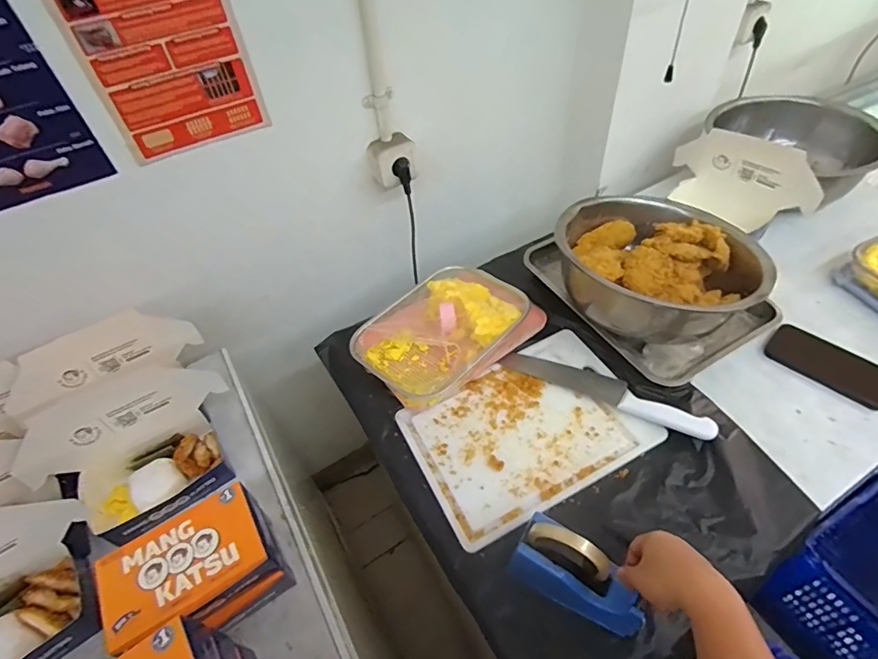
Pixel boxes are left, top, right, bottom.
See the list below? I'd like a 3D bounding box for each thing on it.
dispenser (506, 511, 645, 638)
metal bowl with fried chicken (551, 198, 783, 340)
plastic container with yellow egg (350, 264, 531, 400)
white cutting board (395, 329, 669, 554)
[{"bbox_3d":[0.167,0.302,0.580,0.160,0.103,0.071,26,57,25],"label":"dispenser"},{"bbox_3d":[0.374,-0.116,0.834,0.287,0.111,0.312,-3,50,4],"label":"metal bowl with fried chicken"},{"bbox_3d":[0.006,-0.004,0.862,0.224,0.055,0.292,35,62,30],"label":"plastic container with yellow egg"},{"bbox_3d":[0.136,0.153,0.754,0.345,0.015,0.243,-26,52,-15],"label":"white cutting board"}]

